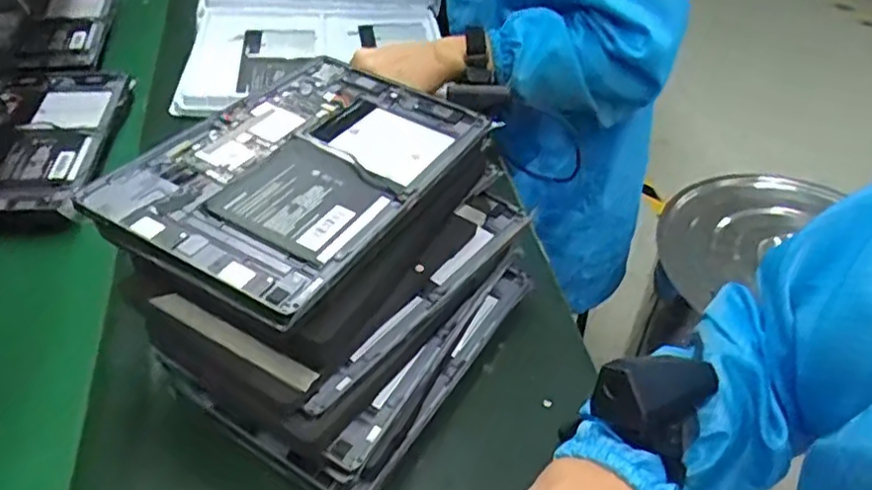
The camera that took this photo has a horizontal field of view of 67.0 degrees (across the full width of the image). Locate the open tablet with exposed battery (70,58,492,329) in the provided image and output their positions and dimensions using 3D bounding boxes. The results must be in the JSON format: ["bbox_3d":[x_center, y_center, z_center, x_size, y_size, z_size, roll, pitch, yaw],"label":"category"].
[{"bbox_3d":[-0.090,-0.058,0.467,0.167,0.011,0.262,24,43,18],"label":"open tablet with exposed battery"}]

